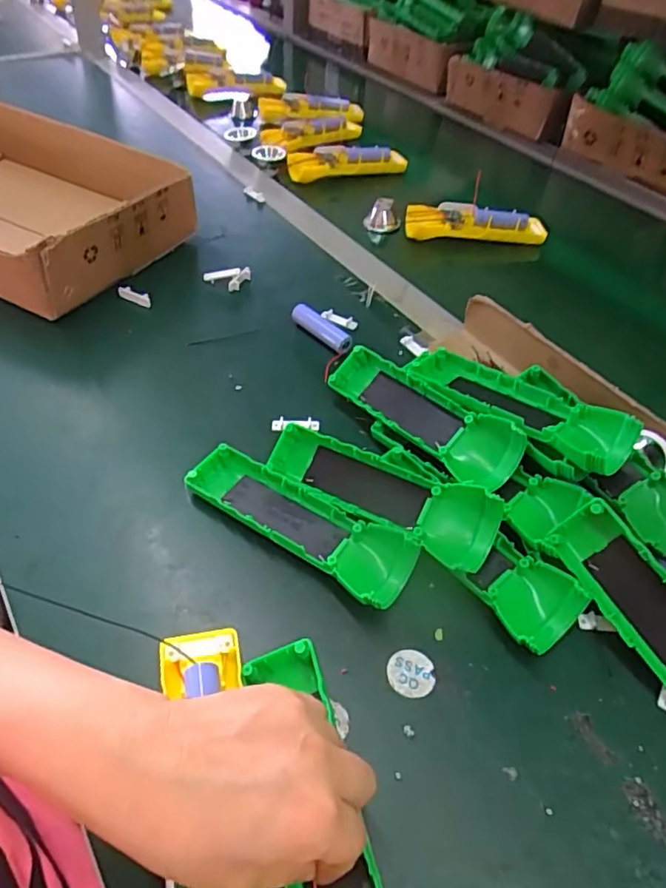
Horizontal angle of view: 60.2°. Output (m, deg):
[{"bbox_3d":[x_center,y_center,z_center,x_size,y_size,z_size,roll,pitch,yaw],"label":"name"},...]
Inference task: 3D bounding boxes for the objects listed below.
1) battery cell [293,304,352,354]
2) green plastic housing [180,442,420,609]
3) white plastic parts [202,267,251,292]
[{"bbox_3d":[-0.007,-0.104,0.530,0.068,0.024,0.021,38,55,26],"label":"battery cell"},{"bbox_3d":[-0.025,0.051,0.383,0.163,0.024,0.048,29,52,20],"label":"green plastic housing"},{"bbox_3d":[-0.108,-0.168,0.586,0.048,0.015,0.026,-4,48,-8],"label":"white plastic parts"}]

